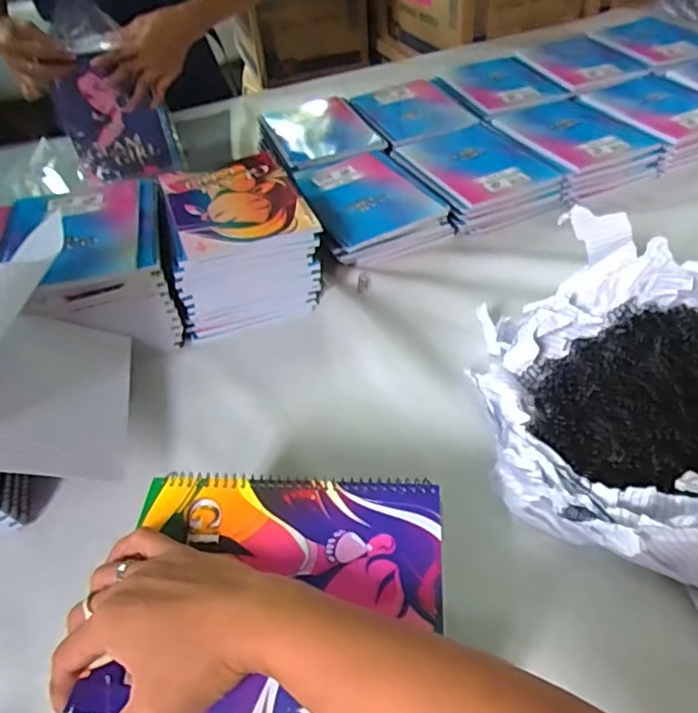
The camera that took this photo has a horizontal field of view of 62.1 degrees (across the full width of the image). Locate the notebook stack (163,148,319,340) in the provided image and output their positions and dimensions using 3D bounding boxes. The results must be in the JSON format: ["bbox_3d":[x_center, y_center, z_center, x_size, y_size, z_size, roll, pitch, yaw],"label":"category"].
[{"bbox_3d":[-0.133,-0.142,0.711,0.161,0.111,0.189,-15,45,-9],"label":"notebook stack"}]

